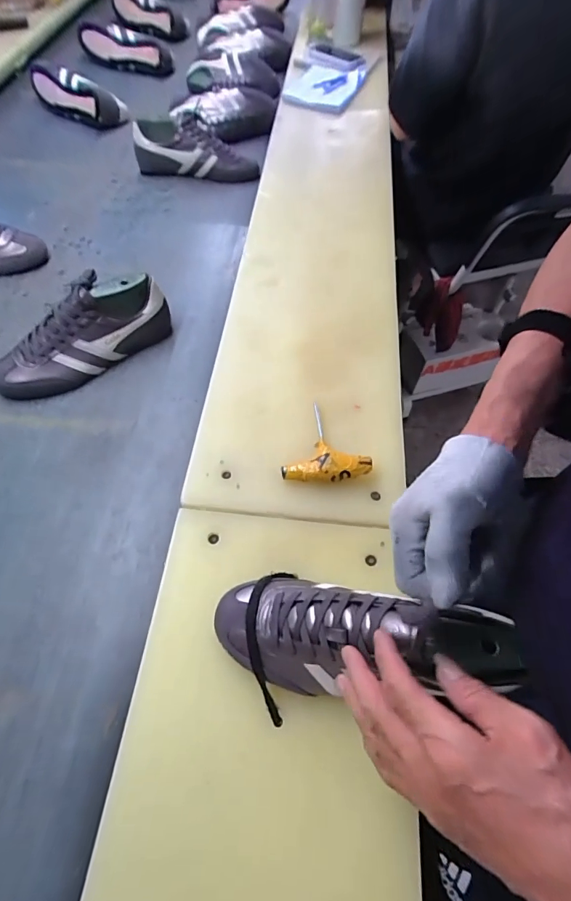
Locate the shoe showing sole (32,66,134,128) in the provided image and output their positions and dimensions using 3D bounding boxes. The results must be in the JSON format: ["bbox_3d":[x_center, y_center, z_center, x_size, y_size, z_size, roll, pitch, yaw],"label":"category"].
[{"bbox_3d":[-0.497,-0.853,1.000,0.245,0.084,0.075,28,64,13],"label":"shoe showing sole"}]

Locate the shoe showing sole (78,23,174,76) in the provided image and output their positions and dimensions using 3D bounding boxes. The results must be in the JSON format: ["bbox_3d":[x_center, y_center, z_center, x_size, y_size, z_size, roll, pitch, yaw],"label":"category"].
[{"bbox_3d":[-0.430,-1.103,1.154,0.242,0.086,0.073,-4,60,-22],"label":"shoe showing sole"}]

